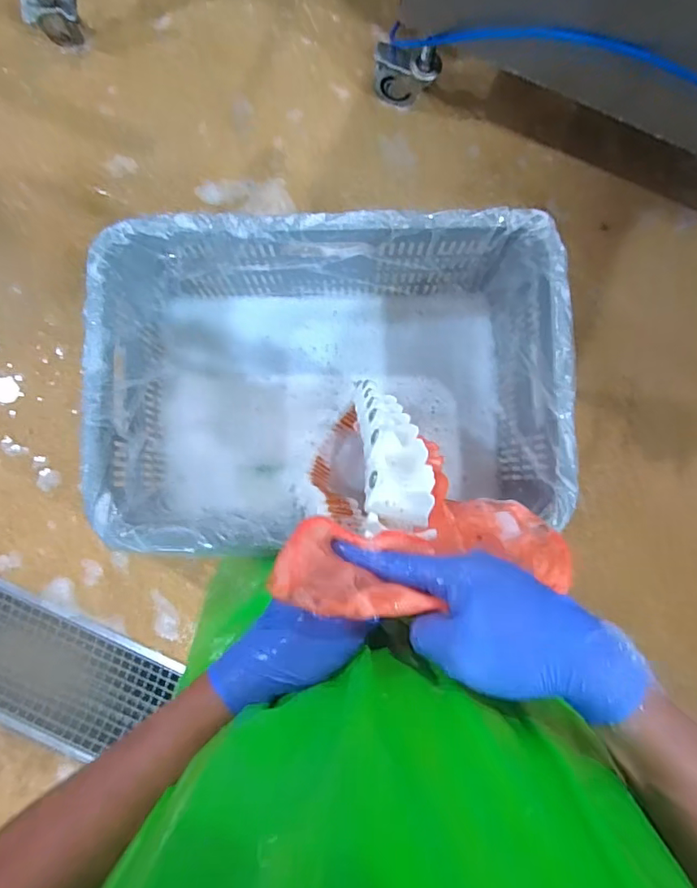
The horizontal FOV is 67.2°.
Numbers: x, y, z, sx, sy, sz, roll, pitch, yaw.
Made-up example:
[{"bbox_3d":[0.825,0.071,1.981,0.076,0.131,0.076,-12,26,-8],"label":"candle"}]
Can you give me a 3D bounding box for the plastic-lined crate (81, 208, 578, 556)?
[{"bbox_3d":[-0.020,-0.068,0.664,0.507,0.217,0.345,-2,87,-1],"label":"plastic-lined crate"}]

